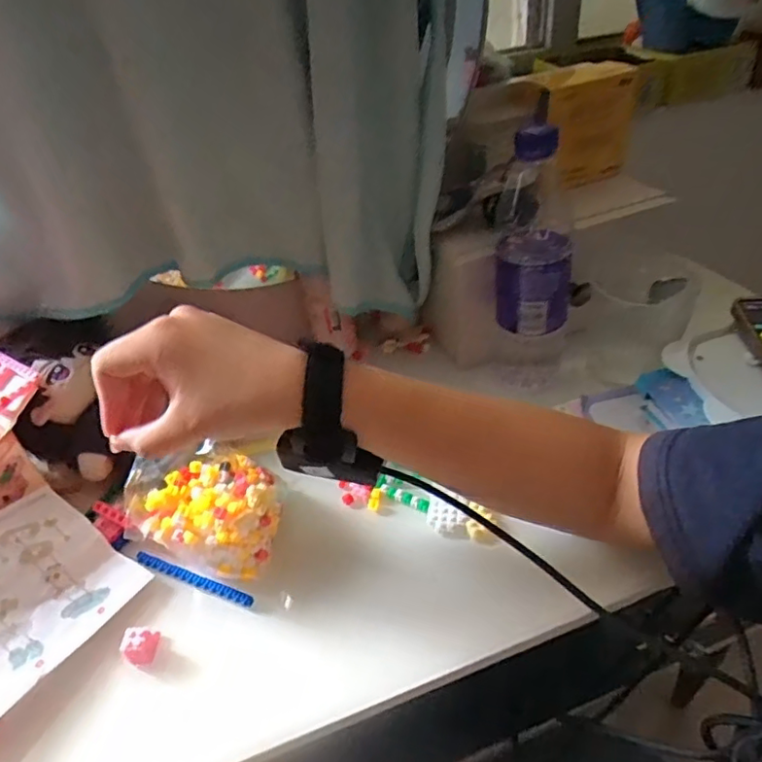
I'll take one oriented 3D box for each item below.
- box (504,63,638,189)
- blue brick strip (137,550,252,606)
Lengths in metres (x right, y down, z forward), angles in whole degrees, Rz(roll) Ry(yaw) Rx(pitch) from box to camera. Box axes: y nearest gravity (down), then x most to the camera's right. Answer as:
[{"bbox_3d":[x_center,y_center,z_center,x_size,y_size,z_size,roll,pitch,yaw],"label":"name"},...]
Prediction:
[{"bbox_3d":[0.194,-0.262,0.590,0.106,0.098,0.079,-18,39,-13],"label":"box"},{"bbox_3d":[-0.135,0.142,0.412,0.101,0.008,0.009,10,41,21],"label":"blue brick strip"}]

